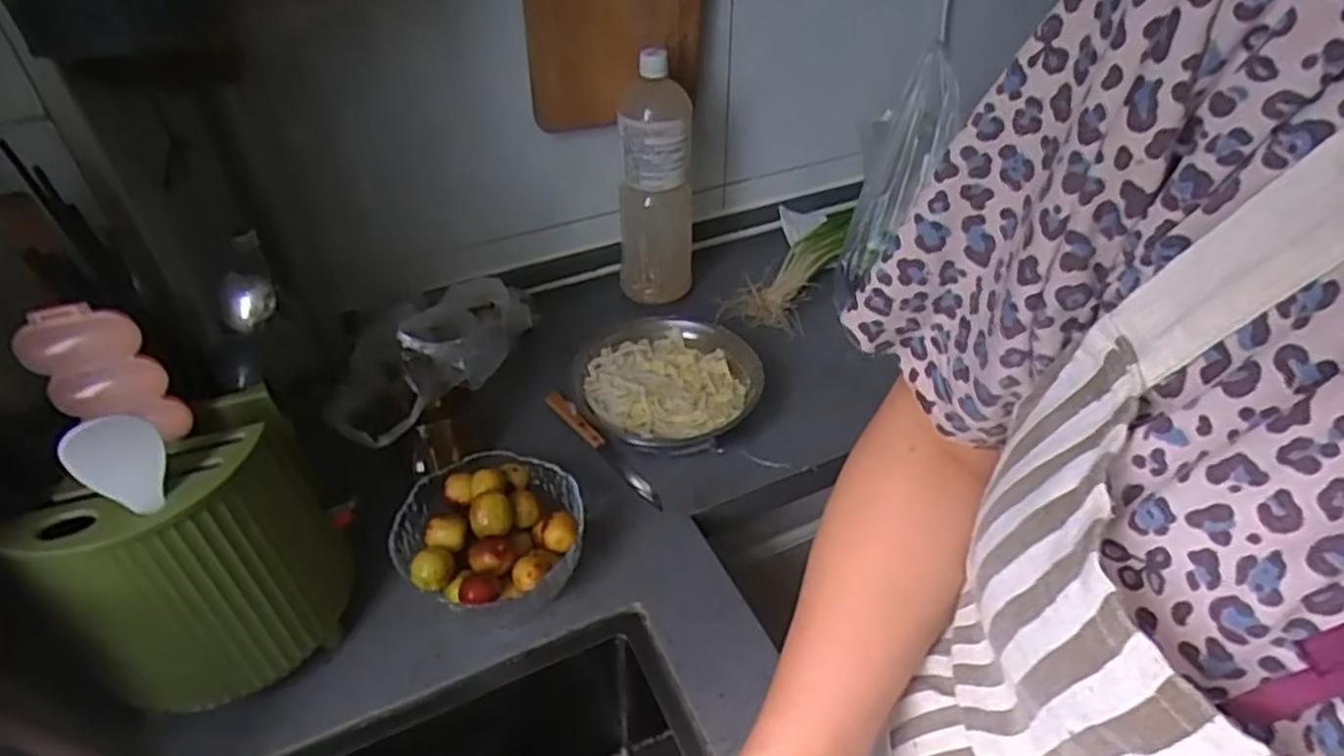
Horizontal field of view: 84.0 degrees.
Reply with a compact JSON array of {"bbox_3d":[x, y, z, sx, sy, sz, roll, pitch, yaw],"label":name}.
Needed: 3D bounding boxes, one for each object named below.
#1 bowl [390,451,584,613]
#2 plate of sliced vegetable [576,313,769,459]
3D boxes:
[{"bbox_3d":[-0.157,0.141,0.654,0.156,0.086,0.149,0,39,0],"label":"bowl"},{"bbox_3d":[-0.002,0.014,0.828,0.193,0.057,0.200,0,39,0],"label":"plate of sliced vegetable"}]

